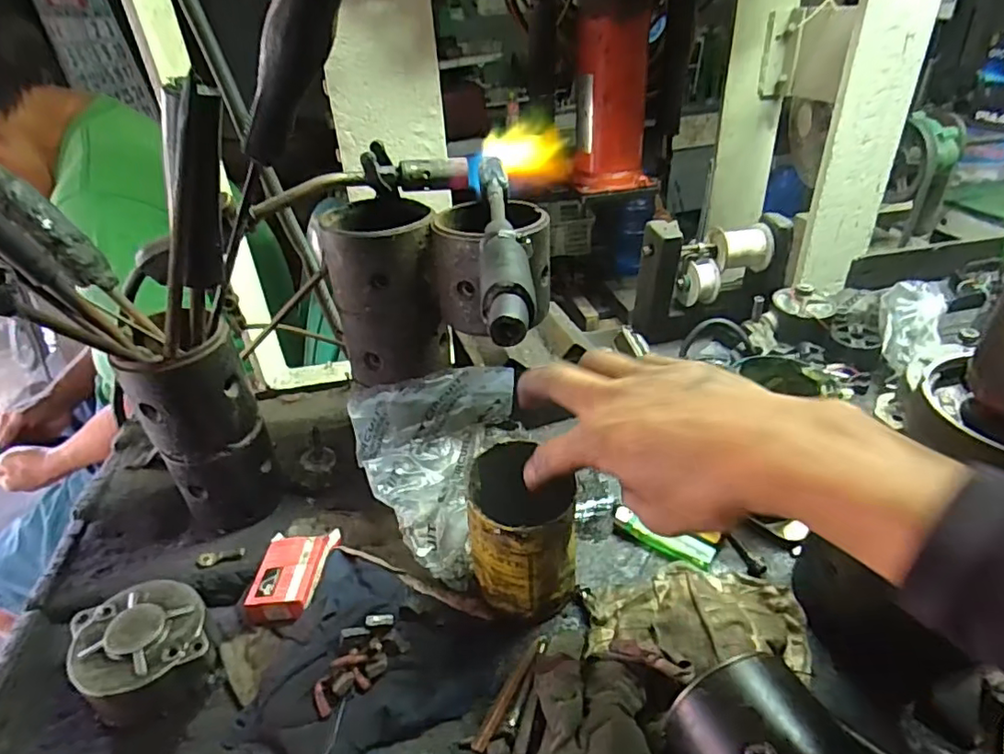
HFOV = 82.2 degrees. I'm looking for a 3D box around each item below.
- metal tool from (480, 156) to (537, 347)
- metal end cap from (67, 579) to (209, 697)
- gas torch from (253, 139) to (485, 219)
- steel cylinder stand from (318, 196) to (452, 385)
[{"bbox_3d":[0.000,-0.099,0.387,0.028,0.031,0.251,-3,33,0],"label":"metal tool"},{"bbox_3d":[-0.237,0.166,0.374,0.073,0.013,0.074,-25,39,-29],"label":"metal end cap"},{"bbox_3d":[-0.110,-0.164,0.472,0.186,0.044,0.033,-12,34,-12],"label":"gas torch"},{"bbox_3d":[-0.093,-0.072,0.480,0.088,0.126,0.089,-15,35,-17],"label":"steel cylinder stand"}]

